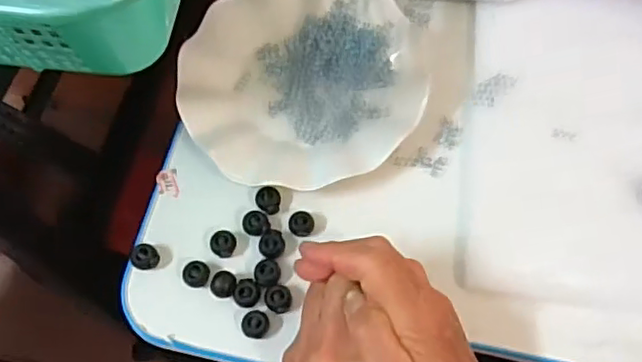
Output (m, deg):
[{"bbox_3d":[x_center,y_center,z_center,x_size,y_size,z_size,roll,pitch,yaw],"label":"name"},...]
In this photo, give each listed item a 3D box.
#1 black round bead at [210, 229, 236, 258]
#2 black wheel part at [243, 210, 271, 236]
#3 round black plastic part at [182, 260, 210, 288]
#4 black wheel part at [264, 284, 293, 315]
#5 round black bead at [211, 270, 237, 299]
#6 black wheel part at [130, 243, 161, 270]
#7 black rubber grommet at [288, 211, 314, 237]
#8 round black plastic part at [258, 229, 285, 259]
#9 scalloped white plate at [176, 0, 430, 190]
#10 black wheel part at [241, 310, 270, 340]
[{"bbox_3d":[-0.069,0.044,0.439,0.018,0.008,0.018,0,69,1],"label":"black round bead"},{"bbox_3d":[-0.045,0.030,0.430,0.017,0.009,0.020,-41,74,-13],"label":"black wheel part"},{"bbox_3d":[-0.083,0.062,0.414,0.017,0.011,0.018,0,69,1],"label":"round black plastic part"},{"bbox_3d":[-0.028,0.077,0.407,0.018,0.006,0.017,0,69,1],"label":"black wheel part"},{"bbox_3d":[-0.065,0.070,0.420,0.016,0.014,0.017,0,69,1],"label":"round black bead"},{"bbox_3d":[-0.119,0.051,0.422,0.018,0.009,0.017,0,69,1],"label":"black wheel part"},{"bbox_3d":[-0.014,0.030,0.430,0.018,0.010,0.017,0,69,1],"label":"black rubber grommet"},{"bbox_3d":[-0.033,0.043,0.423,0.018,0.005,0.019,0,69,1],"label":"round black plastic part"},{"bbox_3d":[-0.015,-0.077,0.466,0.174,0.017,0.172,0,69,1],"label":"scalloped white plate"},{"bbox_3d":[-0.042,0.092,0.400,0.018,0.008,0.018,0,69,1],"label":"black wheel part"}]

